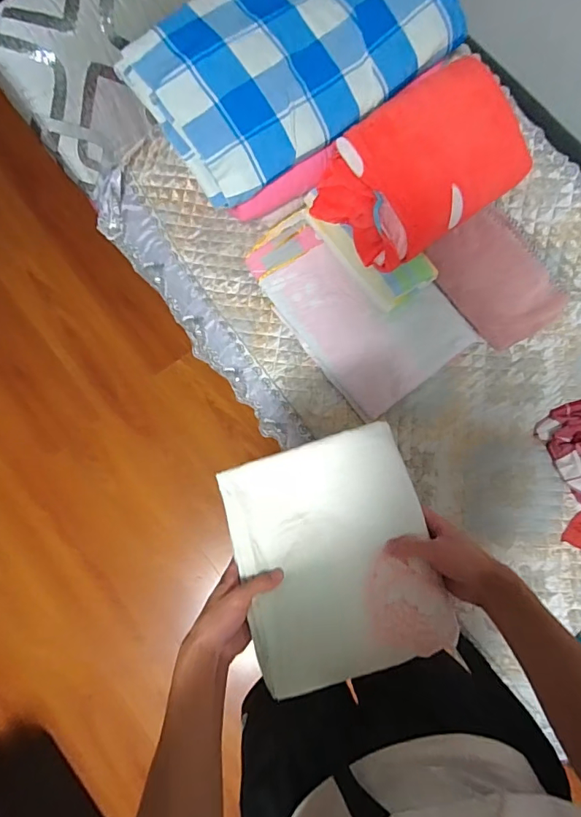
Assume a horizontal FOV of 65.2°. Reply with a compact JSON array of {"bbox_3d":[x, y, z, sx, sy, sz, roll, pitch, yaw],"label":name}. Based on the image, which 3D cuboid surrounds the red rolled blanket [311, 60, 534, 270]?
[{"bbox_3d":[0.275,-0.480,0.893,0.395,0.179,0.244,-35,81,-6],"label":"red rolled blanket"}]

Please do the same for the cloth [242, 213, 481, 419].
[{"bbox_3d":[0.148,-0.252,1.035,0.315,0.034,0.491,-37,85,2],"label":"cloth"}]

